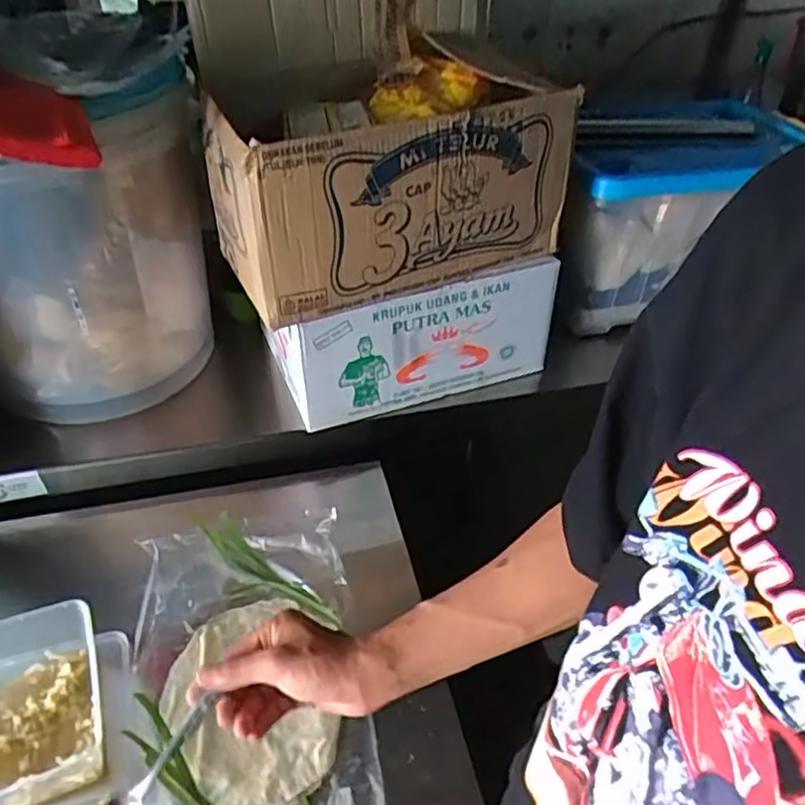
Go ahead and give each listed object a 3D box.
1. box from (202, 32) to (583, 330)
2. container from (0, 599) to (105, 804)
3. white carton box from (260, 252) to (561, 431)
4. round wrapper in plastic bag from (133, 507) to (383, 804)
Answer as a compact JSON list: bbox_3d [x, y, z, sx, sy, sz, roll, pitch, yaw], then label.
[{"bbox_3d":[-0.033,-0.298,0.867,0.415,0.208,0.270,-19,44,-21],"label":"box"},{"bbox_3d":[-0.379,0.293,0.650,0.164,0.079,0.185,-14,42,-16],"label":"container"},{"bbox_3d":[0.015,-0.113,0.961,0.379,0.184,0.142,-14,42,-16],"label":"white carton box"},{"bbox_3d":[-0.157,0.281,0.700,0.223,0.033,0.371,-8,41,-10],"label":"round wrapper in plastic bag"}]

